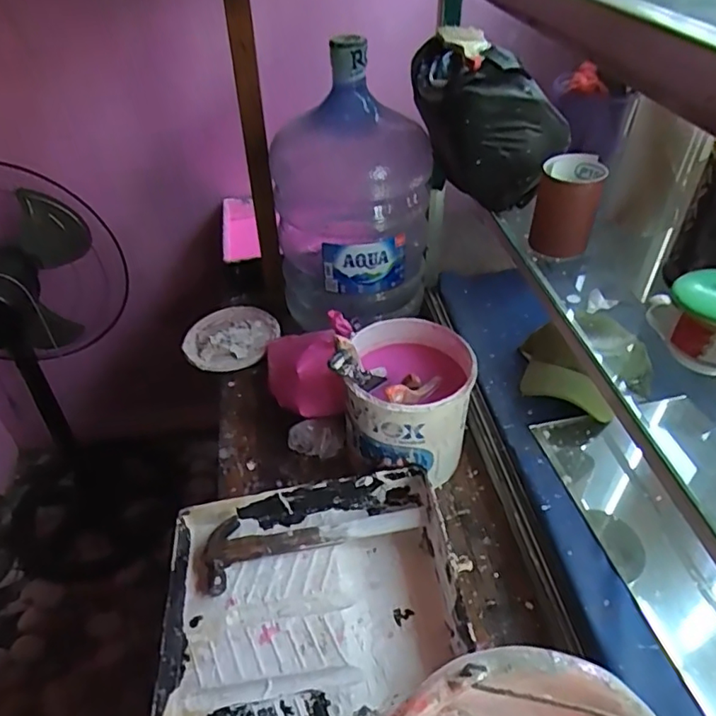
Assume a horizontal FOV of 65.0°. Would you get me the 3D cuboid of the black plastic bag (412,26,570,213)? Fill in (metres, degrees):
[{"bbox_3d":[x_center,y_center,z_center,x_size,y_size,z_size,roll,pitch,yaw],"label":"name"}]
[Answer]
[{"bbox_3d":[0.175,-0.331,0.774,0.201,0.176,0.167,2,41,7],"label":"black plastic bag"}]

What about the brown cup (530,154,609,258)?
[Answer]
[{"bbox_3d":[0.252,-0.183,0.684,0.074,0.101,0.062,13,44,18],"label":"brown cup"}]

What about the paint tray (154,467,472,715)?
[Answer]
[{"bbox_3d":[-0.057,0.284,0.673,0.336,0.063,0.288,-7,41,-4],"label":"paint tray"}]

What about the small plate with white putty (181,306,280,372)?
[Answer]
[{"bbox_3d":[-0.240,-0.047,1.089,0.169,0.033,0.185,-2,41,2],"label":"small plate with white putty"}]

